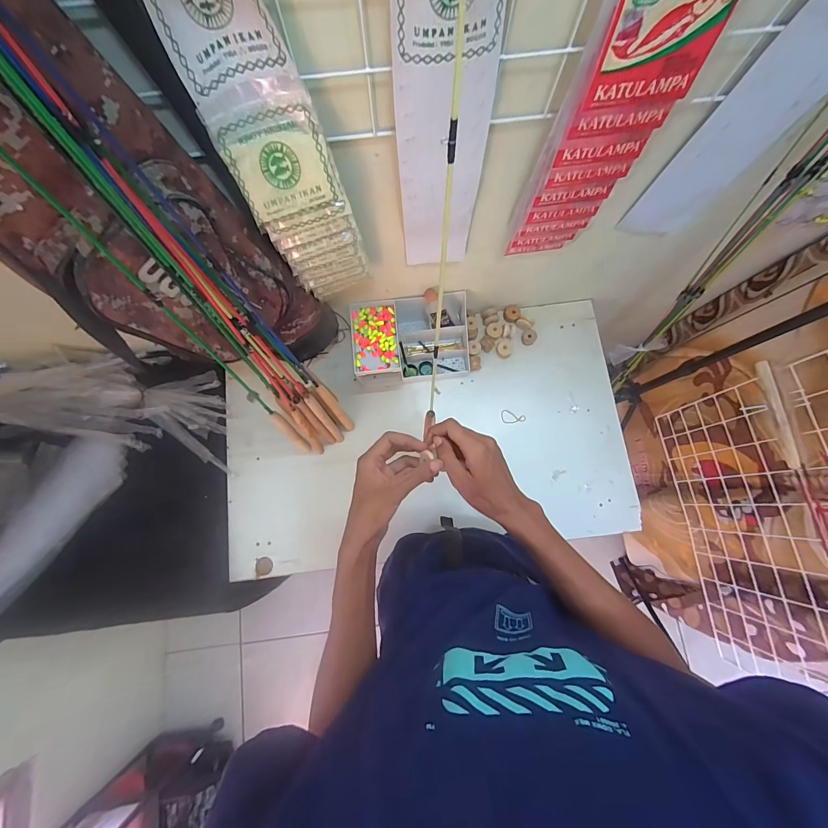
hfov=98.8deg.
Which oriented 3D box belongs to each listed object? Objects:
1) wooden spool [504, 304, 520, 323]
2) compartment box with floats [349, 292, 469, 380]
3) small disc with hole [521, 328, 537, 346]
[{"bbox_3d":[0.215,-0.220,0.778,0.035,0.017,0.037,0,78,0],"label":"wooden spool"},{"bbox_3d":[0.003,-0.153,0.730,0.249,0.105,0.144,-7,78,-1],"label":"compartment box with floats"},{"bbox_3d":[0.246,-0.165,0.757,0.032,0.015,0.034,0,78,0],"label":"small disc with hole"}]

